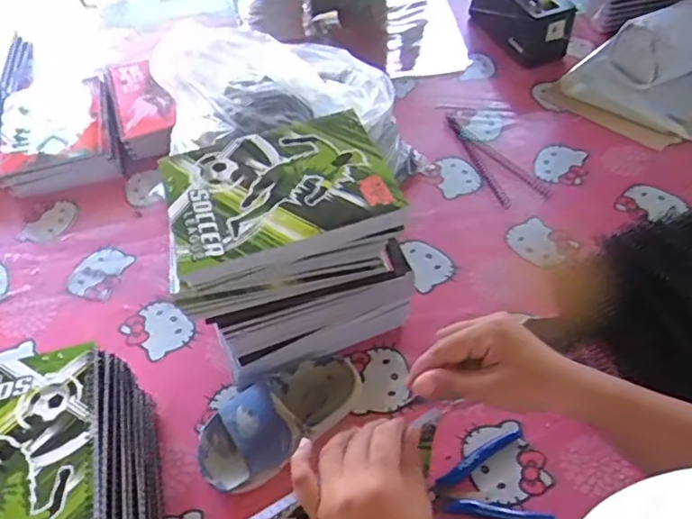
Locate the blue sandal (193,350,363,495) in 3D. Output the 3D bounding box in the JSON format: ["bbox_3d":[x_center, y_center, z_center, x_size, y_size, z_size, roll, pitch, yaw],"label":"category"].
[{"bbox_3d":[-0.071,0.146,0.596,0.179,0.058,0.103,-33,56,-21],"label":"blue sandal"}]

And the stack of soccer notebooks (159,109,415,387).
[{"bbox_3d":[-0.057,-0.001,0.615,0.213,0.213,0.149,-16,52,-9],"label":"stack of soccer notebooks"}]

